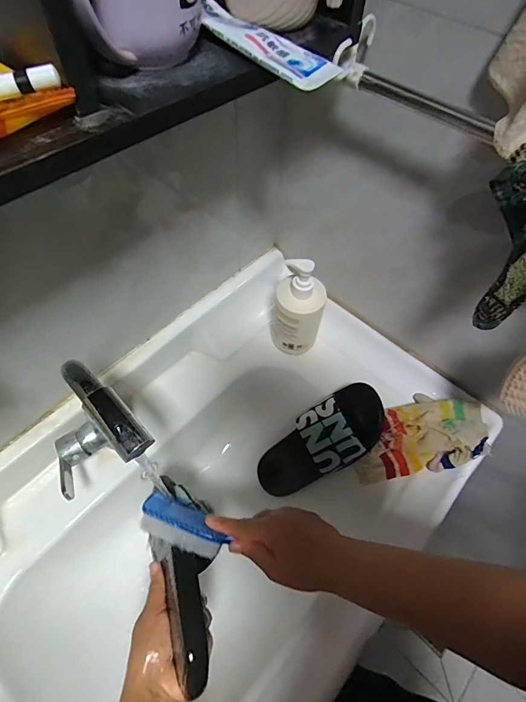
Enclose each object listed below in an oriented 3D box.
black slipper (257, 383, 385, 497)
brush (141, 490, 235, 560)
[{"bbox_3d":[0.084,0.145,0.596,0.225,0.094,0.106,-43,54,28],"label":"black slipper"},{"bbox_3d":[-0.087,0.191,0.417,0.093,0.026,0.043,28,61,4],"label":"brush"}]

